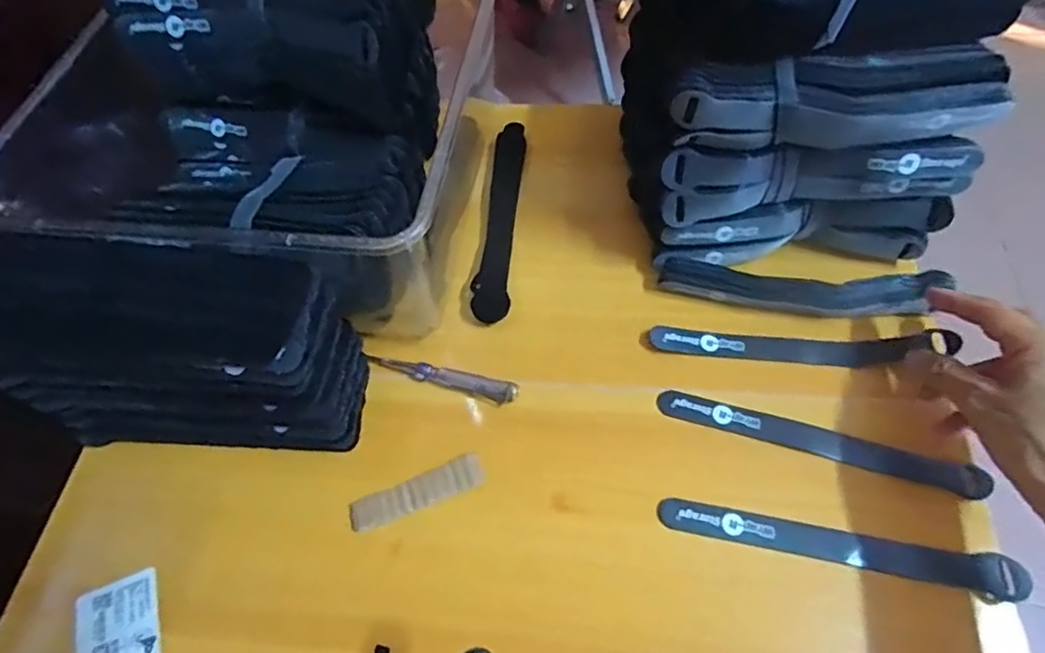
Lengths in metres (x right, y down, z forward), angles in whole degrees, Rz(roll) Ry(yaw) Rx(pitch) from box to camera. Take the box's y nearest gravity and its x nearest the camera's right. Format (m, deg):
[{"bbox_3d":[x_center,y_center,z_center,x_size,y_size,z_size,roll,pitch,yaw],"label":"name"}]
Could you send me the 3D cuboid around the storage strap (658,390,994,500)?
[{"bbox_3d":[0.190,0.074,0.393,0.198,0.009,0.020,14,60,13],"label":"storage strap"}]

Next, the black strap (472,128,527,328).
[{"bbox_3d":[-0.018,-0.096,0.508,0.028,0.009,0.210,2,60,6],"label":"black strap"}]

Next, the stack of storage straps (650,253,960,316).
[{"bbox_3d":[0.198,-0.029,0.440,0.187,0.032,0.024,6,58,15],"label":"stack of storage straps"}]

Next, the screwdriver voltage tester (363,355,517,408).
[{"bbox_3d":[-0.056,0.036,0.430,0.109,0.010,0.016,13,61,12],"label":"screwdriver voltage tester"}]

